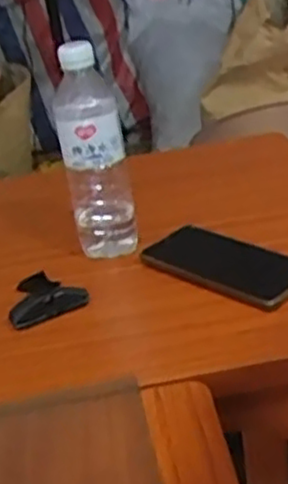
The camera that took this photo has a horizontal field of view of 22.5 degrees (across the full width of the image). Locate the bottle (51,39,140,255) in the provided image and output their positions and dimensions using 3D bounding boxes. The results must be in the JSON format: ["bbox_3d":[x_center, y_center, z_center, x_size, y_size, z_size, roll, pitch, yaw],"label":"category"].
[{"bbox_3d":[-0.049,-0.087,0.720,0.064,0.205,0.057,-9,27,-4],"label":"bottle"}]

